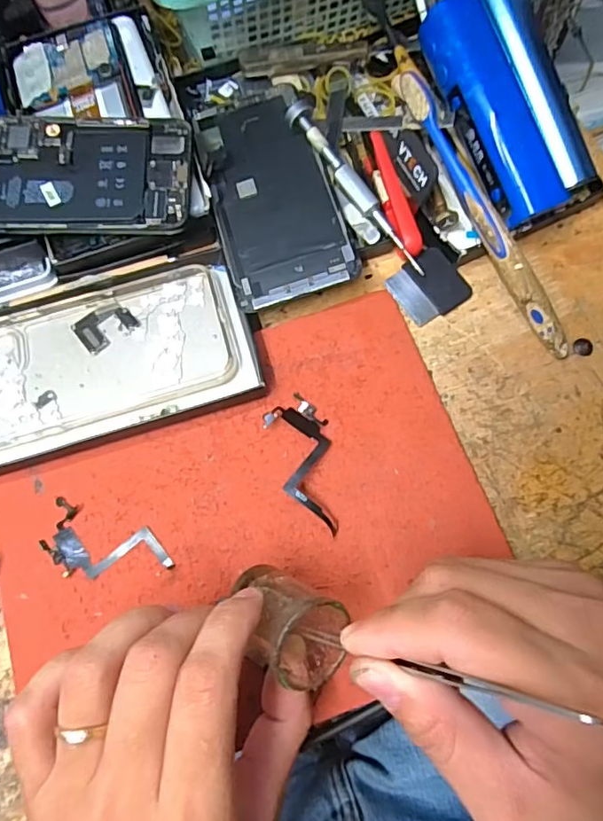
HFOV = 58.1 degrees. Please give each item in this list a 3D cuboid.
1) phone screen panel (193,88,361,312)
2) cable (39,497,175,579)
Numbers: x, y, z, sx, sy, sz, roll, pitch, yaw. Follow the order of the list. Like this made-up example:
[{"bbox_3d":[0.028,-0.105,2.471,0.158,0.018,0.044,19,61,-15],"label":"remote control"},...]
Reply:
[{"bbox_3d":[-0.019,-0.132,0.327,0.070,0.005,0.146,-17,73,2],"label":"phone screen panel"},{"bbox_3d":[-0.103,0.073,0.285,0.071,0.004,0.034,17,75,7],"label":"cable"}]

